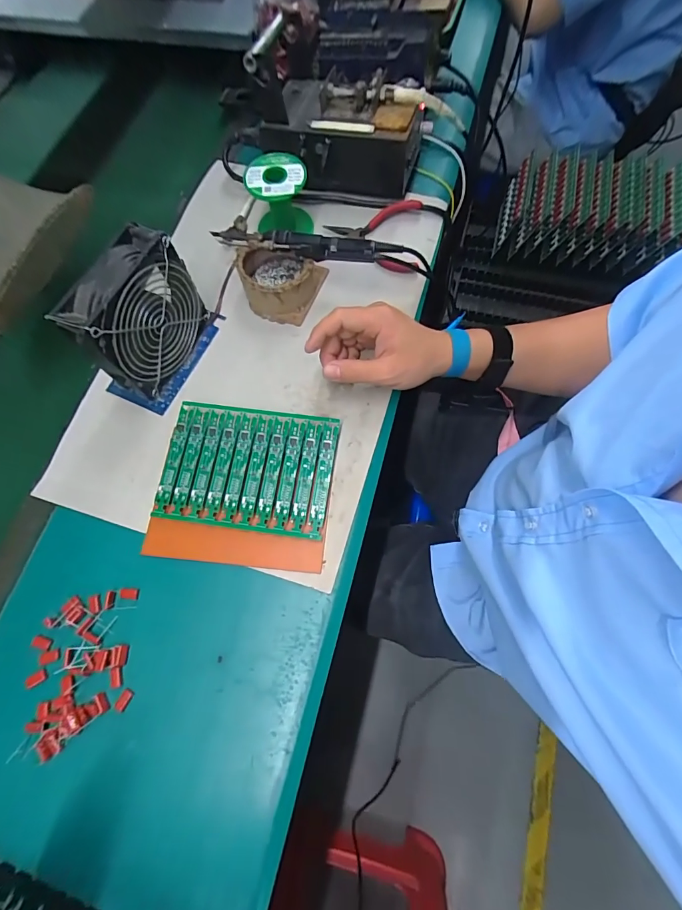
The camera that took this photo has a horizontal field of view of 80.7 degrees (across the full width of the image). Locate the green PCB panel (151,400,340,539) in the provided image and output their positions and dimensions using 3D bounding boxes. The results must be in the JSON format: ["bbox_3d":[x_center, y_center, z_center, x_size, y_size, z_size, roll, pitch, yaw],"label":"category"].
[{"bbox_3d":[-0.091,0.011,0.395,0.163,0.004,0.119,7,74,5],"label":"green PCB panel"}]

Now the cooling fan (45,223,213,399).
[{"bbox_3d":[-0.193,-0.131,0.394,0.049,0.126,0.121,31,73,11],"label":"cooling fan"}]

